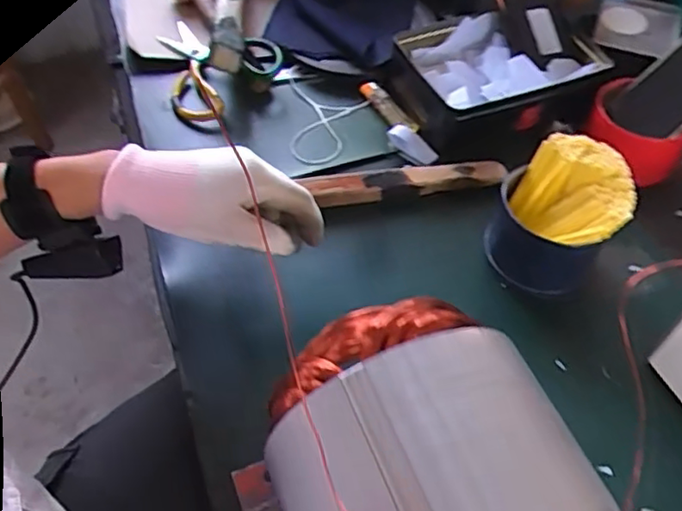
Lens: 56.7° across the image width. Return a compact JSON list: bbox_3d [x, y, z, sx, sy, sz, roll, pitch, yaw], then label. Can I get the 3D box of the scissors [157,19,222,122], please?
[{"bbox_3d":[-0.180,-0.218,0.753,0.054,0.021,0.193,-14,53,-11],"label":"scissors"}]

